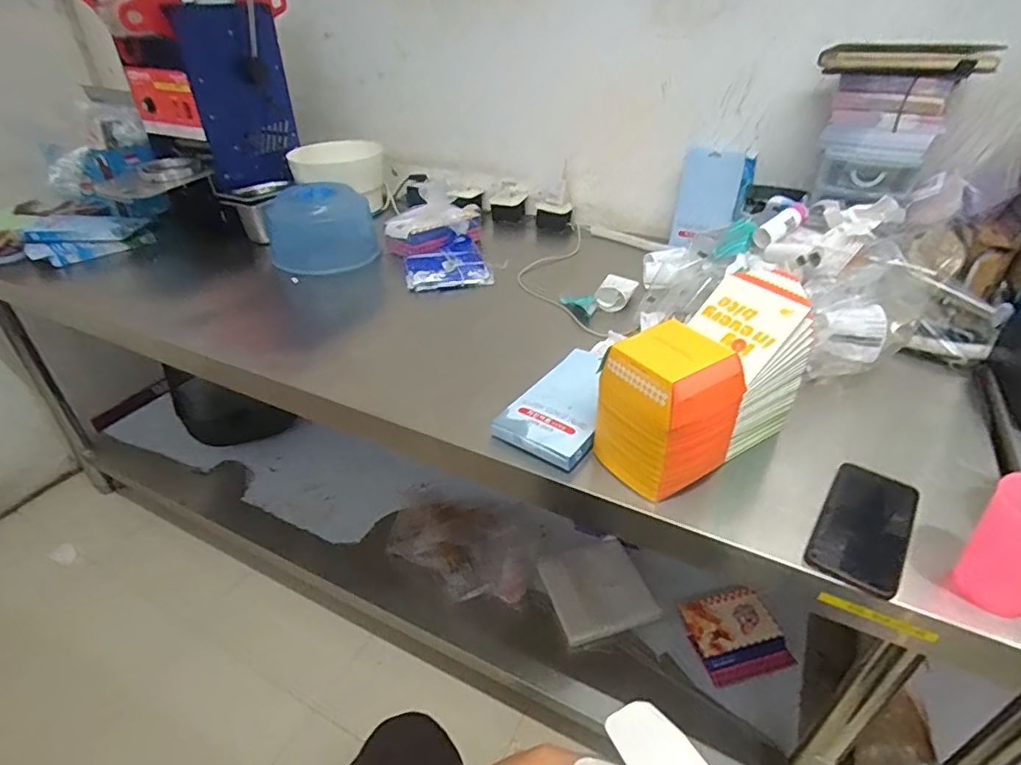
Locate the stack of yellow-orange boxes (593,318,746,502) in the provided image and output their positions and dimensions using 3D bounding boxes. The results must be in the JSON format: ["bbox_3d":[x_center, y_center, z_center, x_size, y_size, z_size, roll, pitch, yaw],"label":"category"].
[{"bbox_3d":[0.170,0.034,0.612,0.105,0.163,0.121,-21,40,-26],"label":"stack of yellow-orange boxes"}]

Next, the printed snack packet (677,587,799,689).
[{"bbox_3d":[0.449,0.502,1.096,0.177,0.026,0.158,-11,53,-8],"label":"printed snack packet"}]

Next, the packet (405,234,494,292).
[{"bbox_3d":[-0.128,-0.233,1.070,0.152,0.027,0.164,-12,42,-9],"label":"packet"}]

